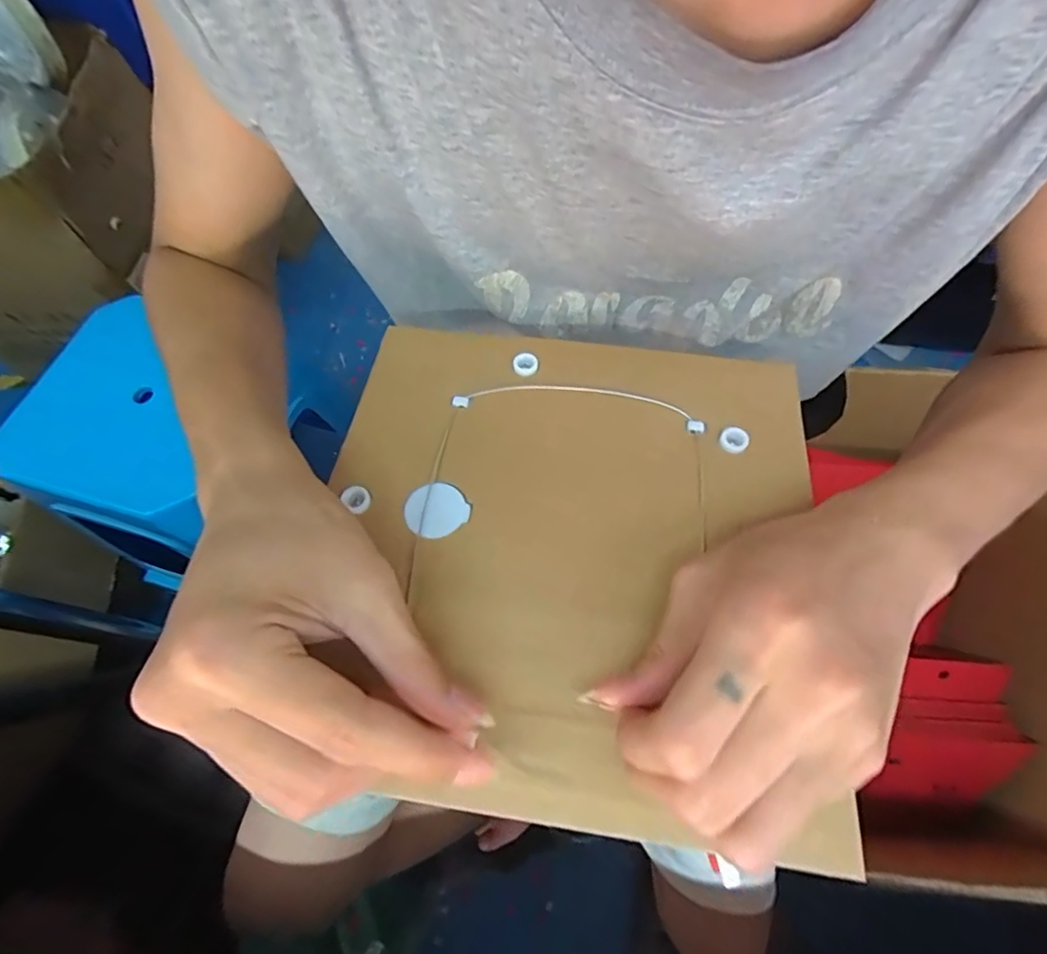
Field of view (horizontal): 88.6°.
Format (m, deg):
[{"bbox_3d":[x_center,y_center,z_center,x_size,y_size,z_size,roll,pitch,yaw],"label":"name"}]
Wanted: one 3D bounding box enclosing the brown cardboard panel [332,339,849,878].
[{"bbox_3d":[0.017,0.019,0.236,0.211,0.007,0.222,8,59,5],"label":"brown cardboard panel"}]

